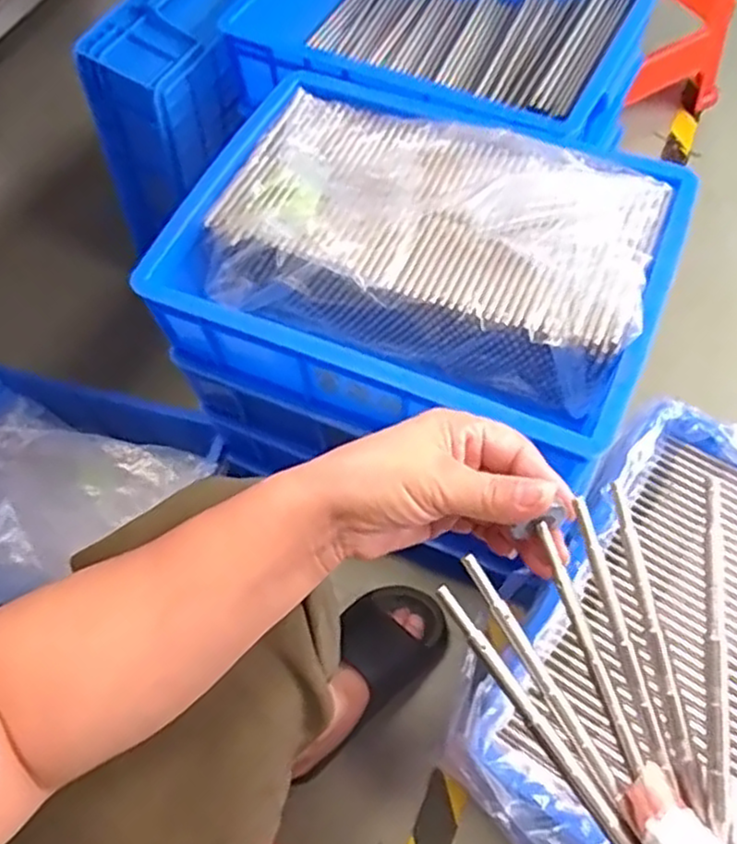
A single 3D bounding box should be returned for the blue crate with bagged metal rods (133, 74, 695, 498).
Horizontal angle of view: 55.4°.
[{"bbox_3d":[0.046,-0.144,0.640,0.401,0.134,0.297,20,65,13],"label":"blue crate with bagged metal rods"}]

